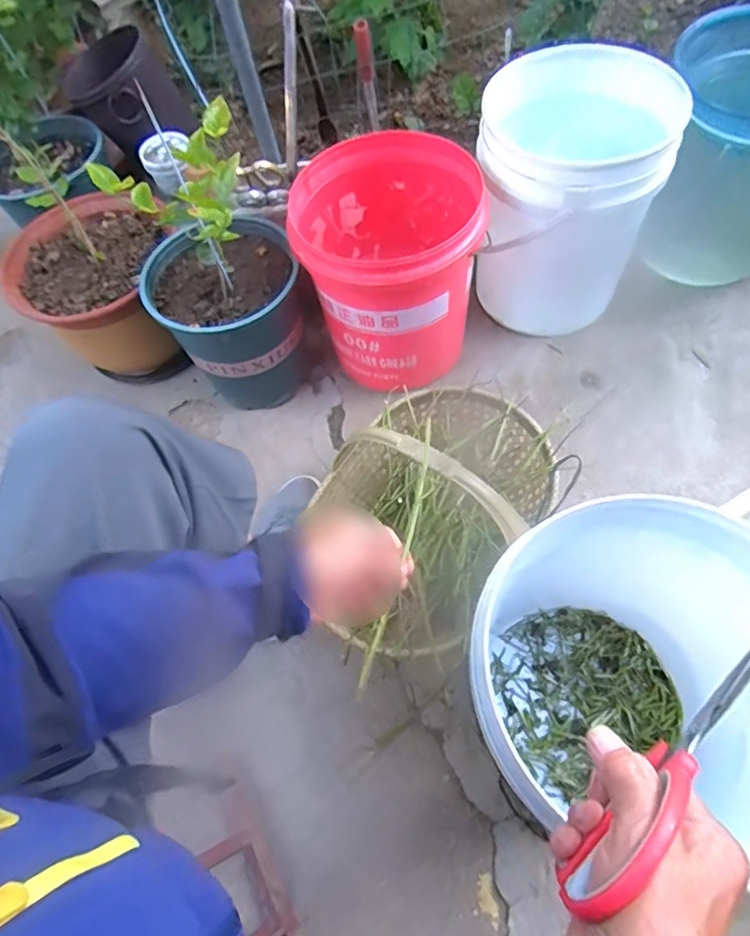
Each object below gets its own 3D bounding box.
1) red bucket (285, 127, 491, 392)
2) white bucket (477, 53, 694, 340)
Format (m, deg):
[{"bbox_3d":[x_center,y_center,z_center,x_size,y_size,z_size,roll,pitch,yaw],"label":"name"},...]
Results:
[{"bbox_3d":[0.011,-0.338,0.949,0.264,0.306,0.291,-20,64,-7],"label":"red bucket"},{"bbox_3d":[0.313,-0.459,0.970,0.260,0.364,0.270,-1,63,3],"label":"white bucket"}]

